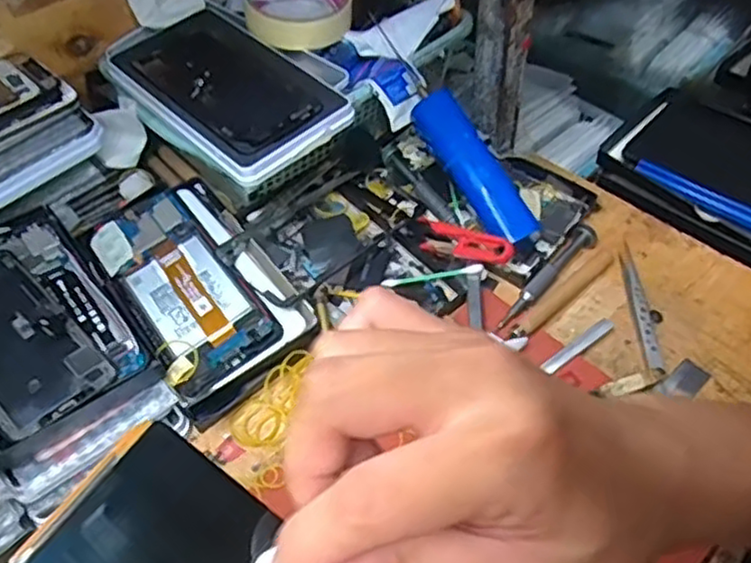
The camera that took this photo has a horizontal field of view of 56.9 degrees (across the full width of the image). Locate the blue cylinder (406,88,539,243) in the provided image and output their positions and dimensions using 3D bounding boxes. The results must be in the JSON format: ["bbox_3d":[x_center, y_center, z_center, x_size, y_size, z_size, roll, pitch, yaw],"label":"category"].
[{"bbox_3d":[0.071,-0.086,0.511,0.030,0.027,0.131,-27,75,-20],"label":"blue cylinder"}]

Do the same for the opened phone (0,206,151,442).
[{"bbox_3d":[-0.221,0.019,0.437,0.100,0.011,0.161,-32,60,-31],"label":"opened phone"}]

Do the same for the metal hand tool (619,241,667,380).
[{"bbox_3d":[0.185,0.018,0.474,0.018,0.013,0.108,0,51,3],"label":"metal hand tool"}]

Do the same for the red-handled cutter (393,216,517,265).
[{"bbox_3d":[0.056,-0.030,0.501,0.094,0.015,0.023,19,53,39],"label":"red-handled cutter"}]

